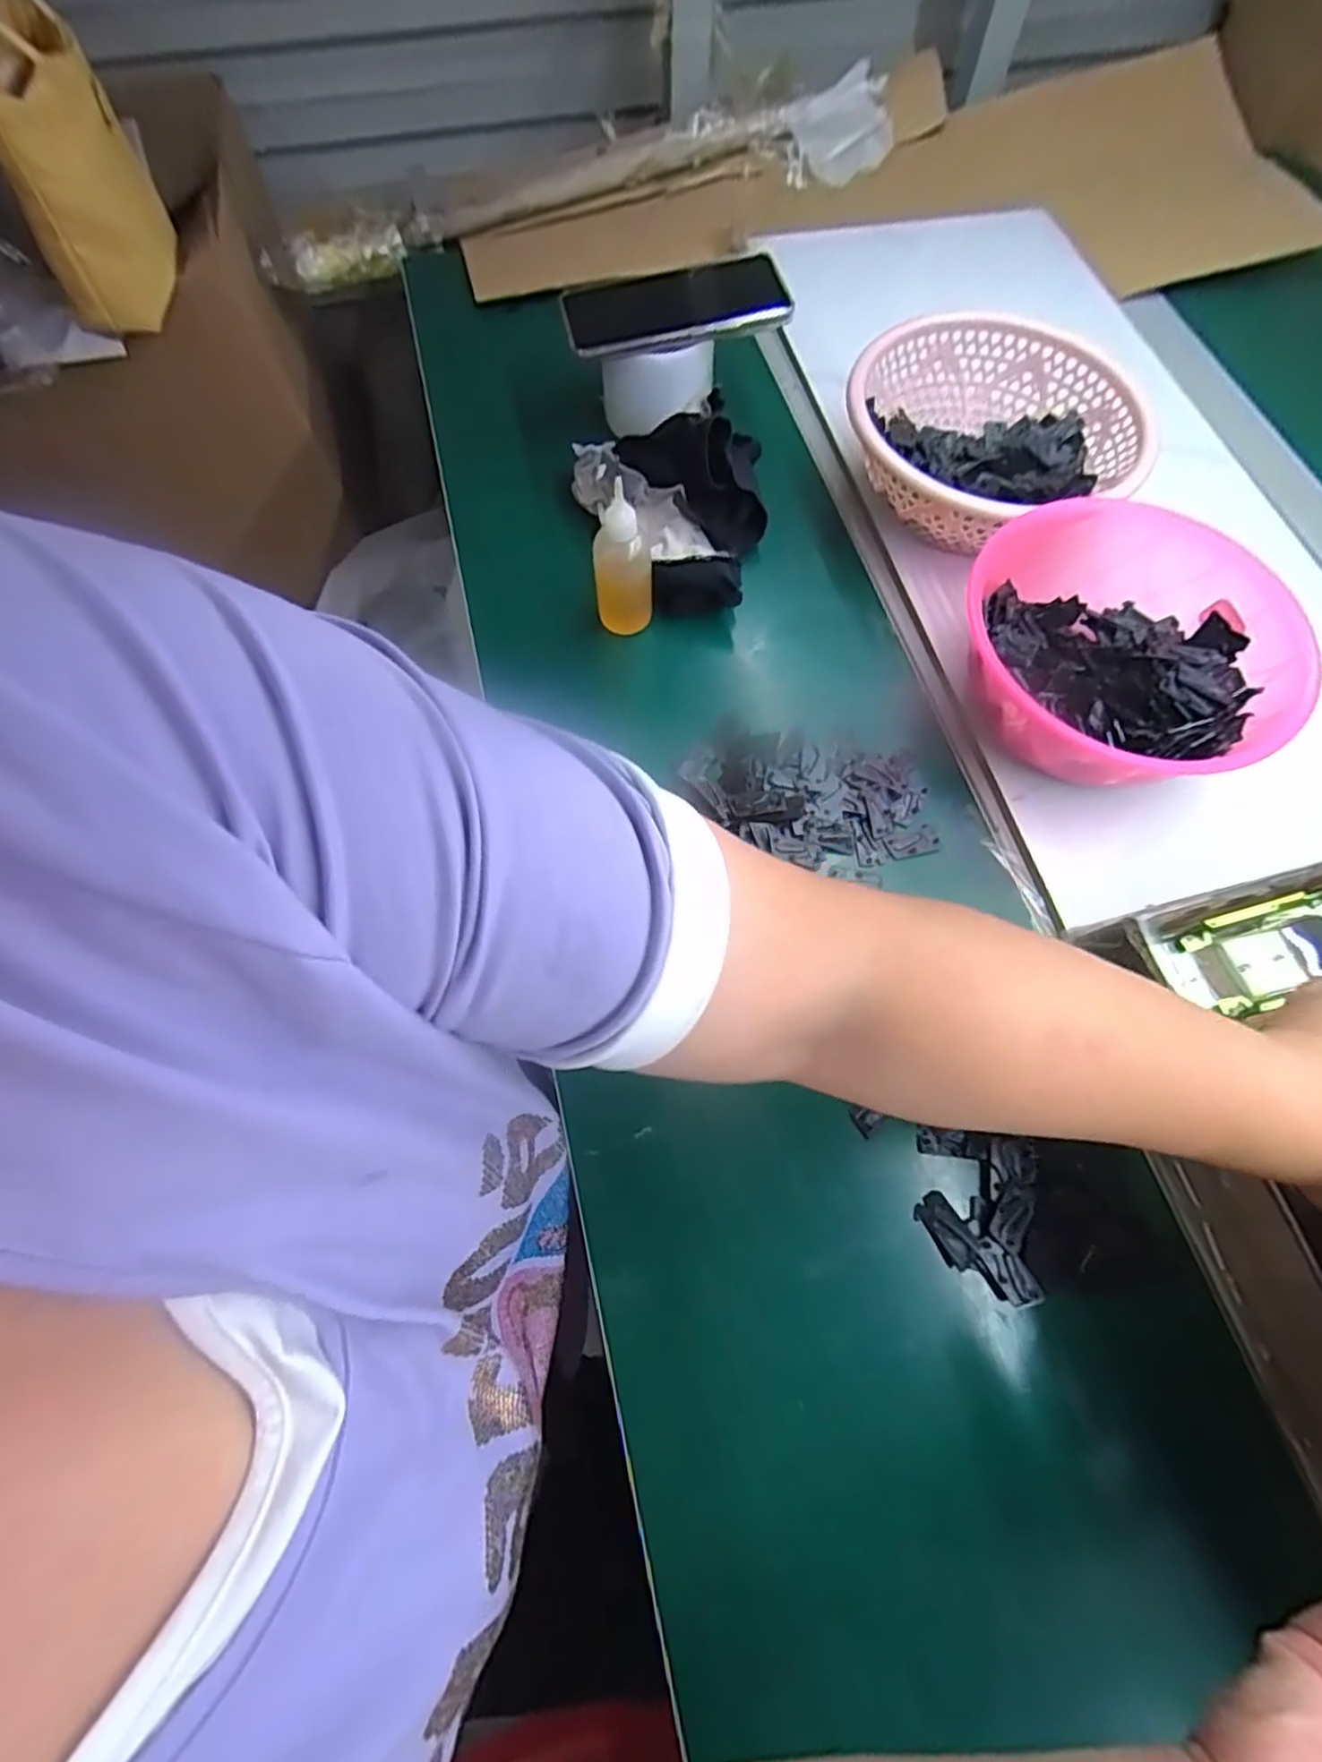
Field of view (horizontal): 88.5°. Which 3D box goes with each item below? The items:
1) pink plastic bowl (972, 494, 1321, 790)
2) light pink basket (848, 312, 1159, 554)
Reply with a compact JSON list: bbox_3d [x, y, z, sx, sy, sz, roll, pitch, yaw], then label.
[{"bbox_3d":[0.283,-0.138,0.434,0.177,0.082,0.186,0,68,-1],"label":"pink plastic bowl"},{"bbox_3d":[0.237,-0.316,0.501,0.197,0.084,0.183,0,68,-1],"label":"light pink basket"}]

